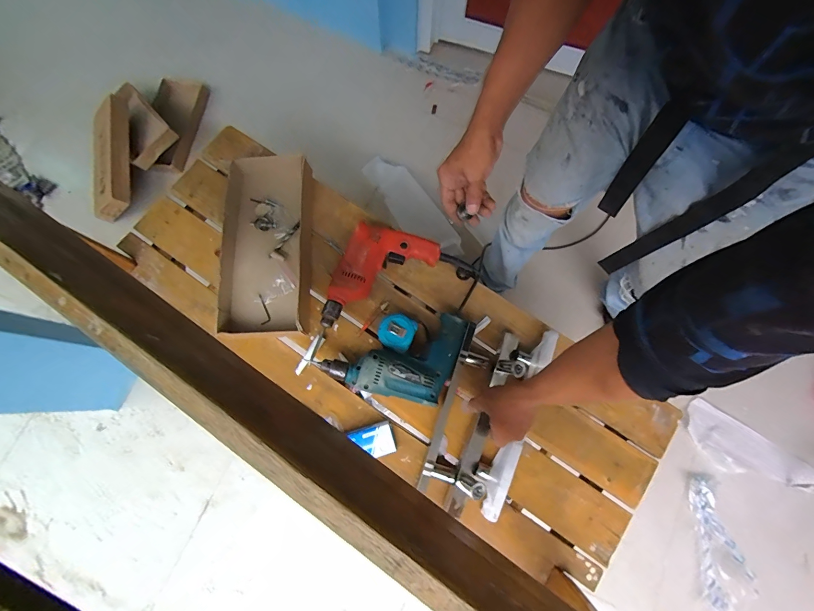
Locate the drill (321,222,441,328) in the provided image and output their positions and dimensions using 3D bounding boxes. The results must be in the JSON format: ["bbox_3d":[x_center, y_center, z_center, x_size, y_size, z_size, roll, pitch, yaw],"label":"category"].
[{"bbox_3d":[-0.071,-0.081,0.684,0.251,0.056,0.124,-31,78,-8],"label":"drill"}]

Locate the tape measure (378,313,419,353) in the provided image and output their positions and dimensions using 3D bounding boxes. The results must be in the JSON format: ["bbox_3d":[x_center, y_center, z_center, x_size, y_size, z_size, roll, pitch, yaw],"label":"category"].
[{"bbox_3d":[-0.020,0.049,0.671,0.066,0.035,0.066,27,76,6],"label":"tape measure"}]

